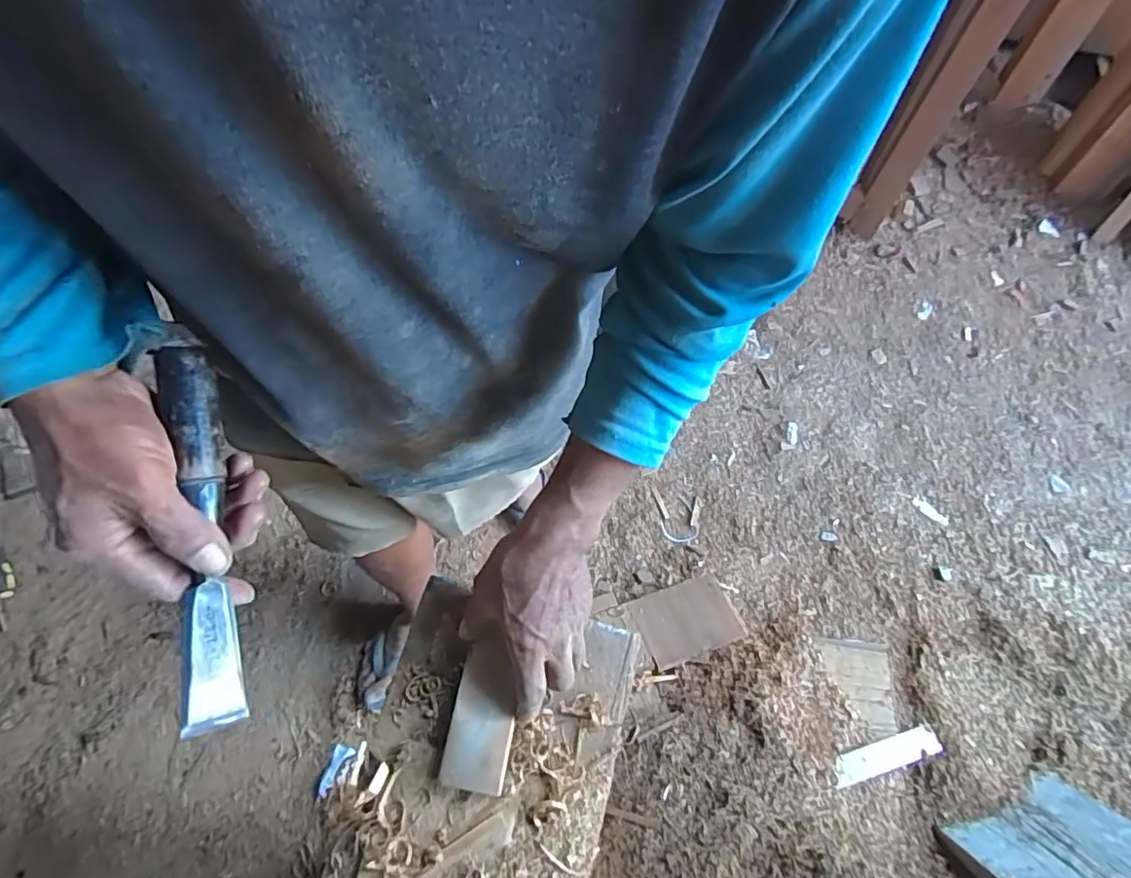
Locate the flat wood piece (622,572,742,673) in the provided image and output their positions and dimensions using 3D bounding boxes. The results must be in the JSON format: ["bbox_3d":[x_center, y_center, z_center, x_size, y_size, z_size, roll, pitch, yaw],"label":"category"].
[{"bbox_3d":[0.230,0.349,1.112,0.188,0.012,0.138,-18,53,-8],"label":"flat wood piece"}]

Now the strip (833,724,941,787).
[{"bbox_3d":[0.565,0.559,1.018,0.216,0.012,0.046,-9,57,-14],"label":"strip"}]

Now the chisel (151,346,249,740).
[{"bbox_3d":[-0.220,0.058,0.339,0.030,0.025,0.223,-5,90,-3],"label":"chisel"}]

